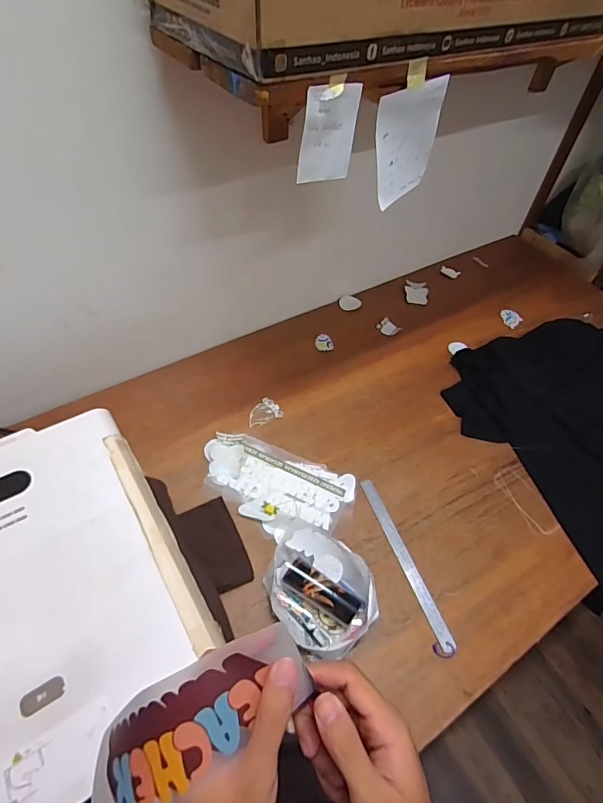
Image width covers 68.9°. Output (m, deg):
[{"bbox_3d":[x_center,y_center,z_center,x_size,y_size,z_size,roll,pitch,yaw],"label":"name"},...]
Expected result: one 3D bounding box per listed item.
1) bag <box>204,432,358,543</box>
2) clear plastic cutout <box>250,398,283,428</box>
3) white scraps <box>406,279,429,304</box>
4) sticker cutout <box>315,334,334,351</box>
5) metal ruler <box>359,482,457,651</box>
[{"bbox_3d":[-0.056,0.166,0.898,0.311,0.021,0.177,26,54,14],"label":"bag"},{"bbox_3d":[-0.089,0.026,1.013,0.082,0.008,0.061,-23,58,-22],"label":"clear plastic cutout"},{"bbox_3d":[0.344,-0.327,1.311,0.067,0.009,0.098,9,52,2],"label":"white scraps"},{"bbox_3d":[0.060,-0.156,1.158,0.047,0.018,0.048,-1,54,-5],"label":"sticker cutout"},{"bbox_3d":[0.194,0.295,0.831,0.026,0.008,0.328,-20,58,-7],"label":"metal ruler"}]

